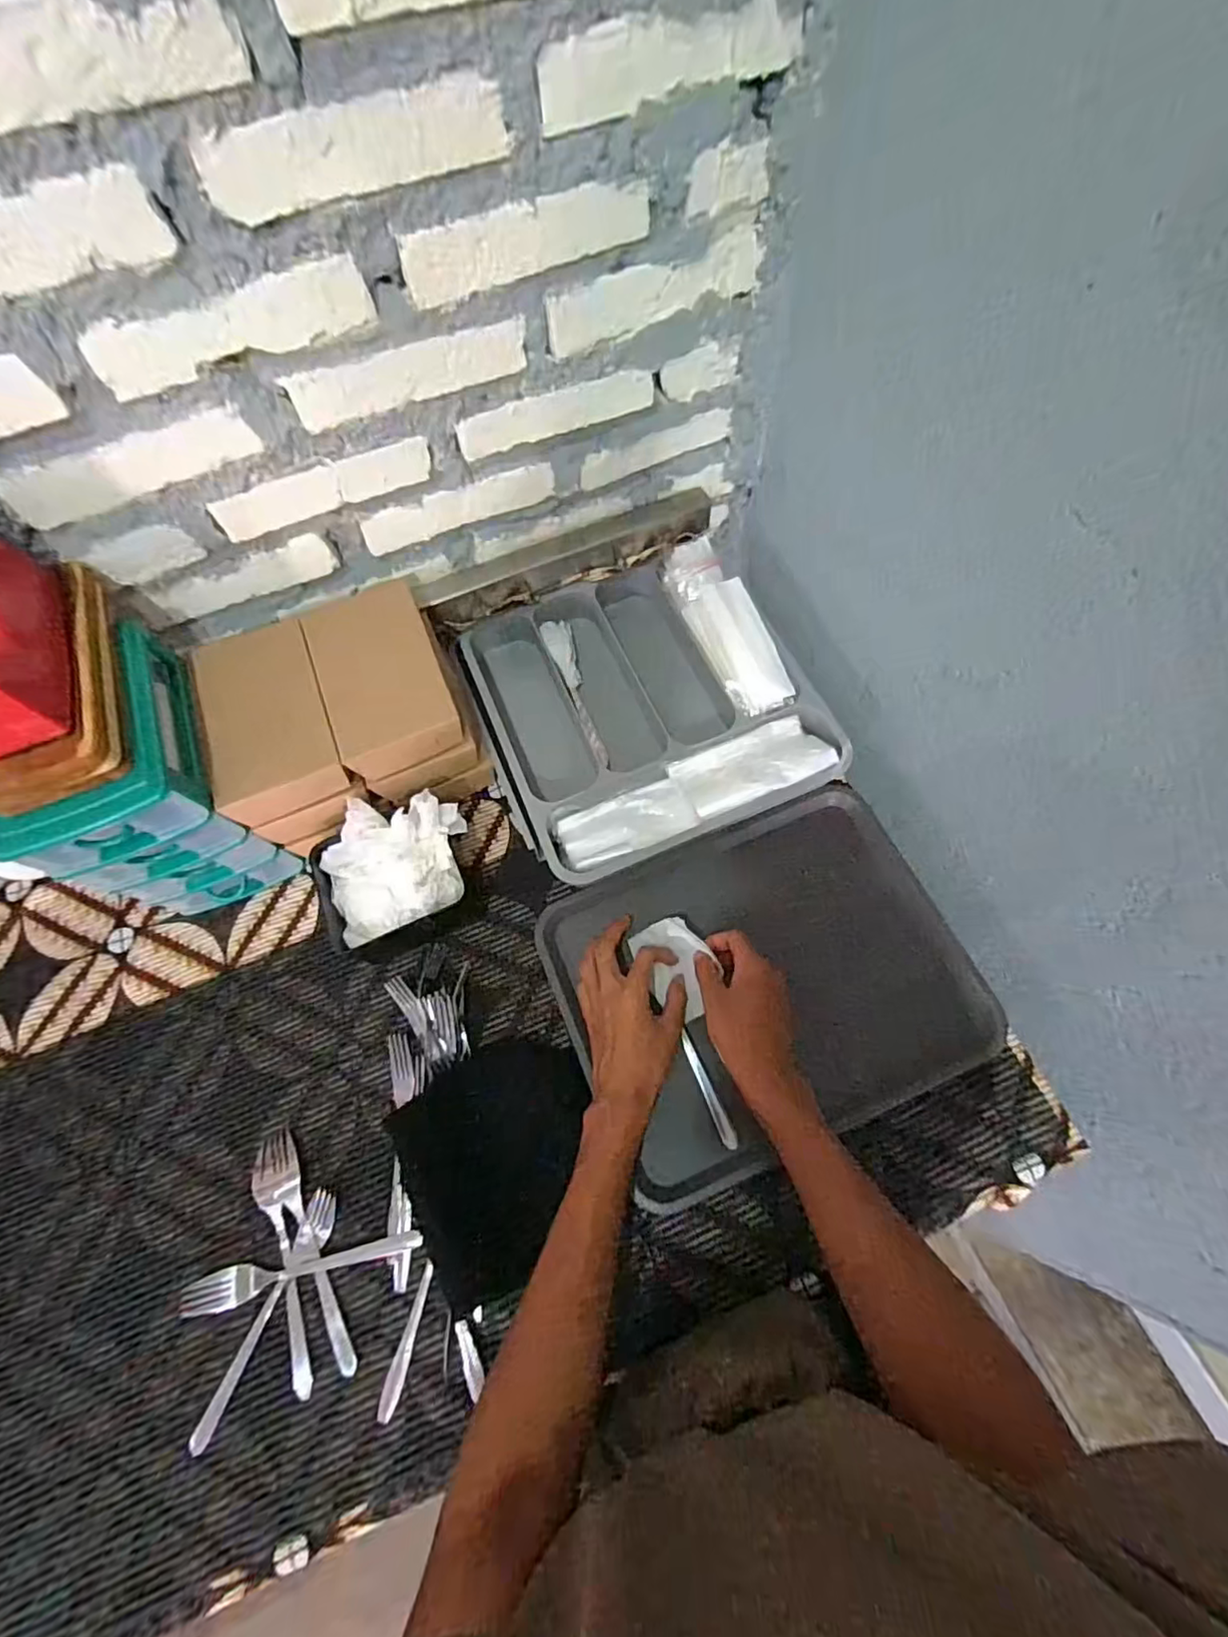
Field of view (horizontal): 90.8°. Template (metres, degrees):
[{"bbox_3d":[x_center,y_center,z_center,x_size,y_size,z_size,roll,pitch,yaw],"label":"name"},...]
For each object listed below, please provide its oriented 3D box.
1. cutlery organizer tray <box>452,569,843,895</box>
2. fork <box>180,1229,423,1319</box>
[{"bbox_3d":[0.033,-0.132,0.670,0.328,0.071,0.349,-20,69,-5],"label":"cutlery organizer tray"},{"bbox_3d":[-0.261,0.372,0.503,0.200,0.013,0.028,-16,68,-4],"label":"fork"}]

